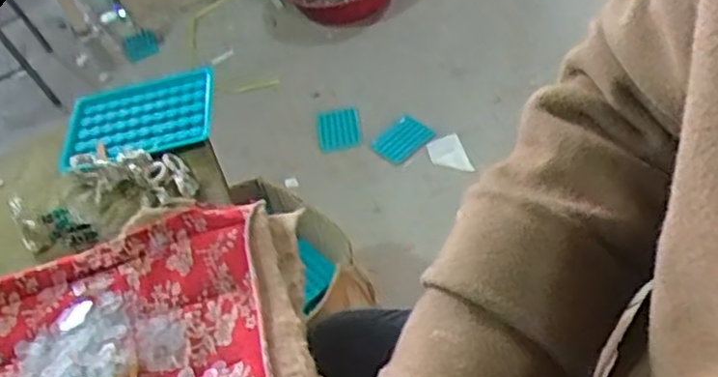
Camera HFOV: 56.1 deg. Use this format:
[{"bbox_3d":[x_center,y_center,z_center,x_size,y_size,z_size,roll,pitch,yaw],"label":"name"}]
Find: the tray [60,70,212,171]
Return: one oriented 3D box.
[{"bbox_3d":[-0.189,-0.061,0.577,0.127,0.018,0.087,-14,46,3],"label":"tray"}]

